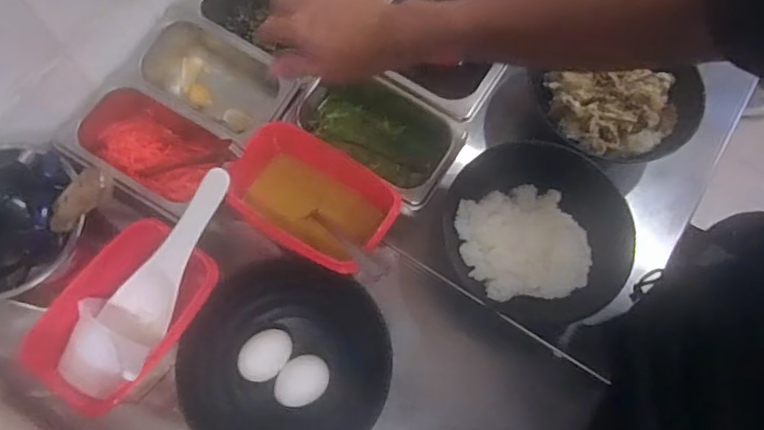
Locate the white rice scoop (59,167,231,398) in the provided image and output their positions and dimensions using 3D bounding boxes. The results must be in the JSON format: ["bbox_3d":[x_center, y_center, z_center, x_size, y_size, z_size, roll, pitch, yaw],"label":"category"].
[{"bbox_3d":[-0.205,0.056,0.517,0.076,0.050,0.222,33,89,10],"label":"white rice scoop"}]

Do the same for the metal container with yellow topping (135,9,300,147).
[{"bbox_3d":[-0.183,-0.138,0.634,0.165,0.082,0.099,31,71,9],"label":"metal container with yellow topping"}]

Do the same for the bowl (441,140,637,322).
[{"bbox_3d":[0.159,0.015,0.593,0.188,0.061,0.168,6,69,0],"label":"bowl"}]

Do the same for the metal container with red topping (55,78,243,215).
[{"bbox_3d":[-0.243,-0.069,0.601,0.170,0.060,0.100,28,71,8],"label":"metal container with red topping"}]

